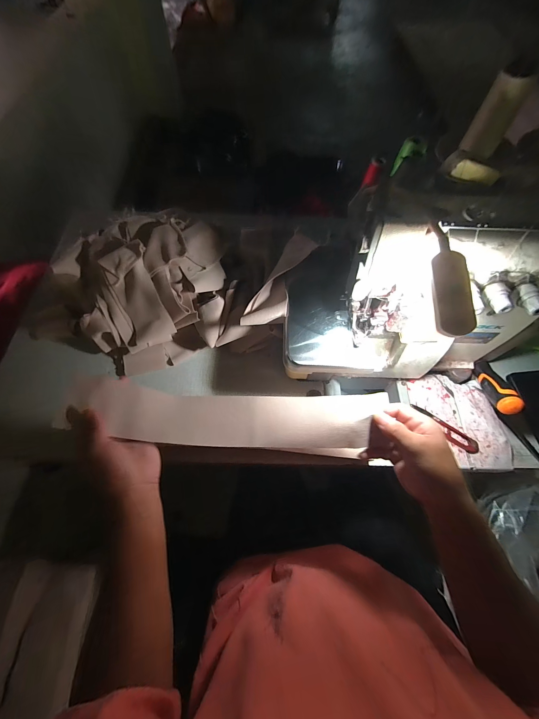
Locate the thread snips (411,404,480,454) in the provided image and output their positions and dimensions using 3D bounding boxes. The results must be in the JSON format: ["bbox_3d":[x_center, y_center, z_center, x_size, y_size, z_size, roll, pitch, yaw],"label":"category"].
[{"bbox_3d":[0.265,0.106,0.410,0.104,0.008,0.025,33,69,12],"label":"thread snips"}]

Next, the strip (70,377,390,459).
[{"bbox_3d":[-0.044,0.071,0.325,0.342,0.050,0.069,4,66,-1],"label":"strip"}]

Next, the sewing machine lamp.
[{"bbox_3d":[0.164,-0.075,0.247,0.031,0.016,0.108,-3,83,-3],"label":"sewing machine lamp"}]

